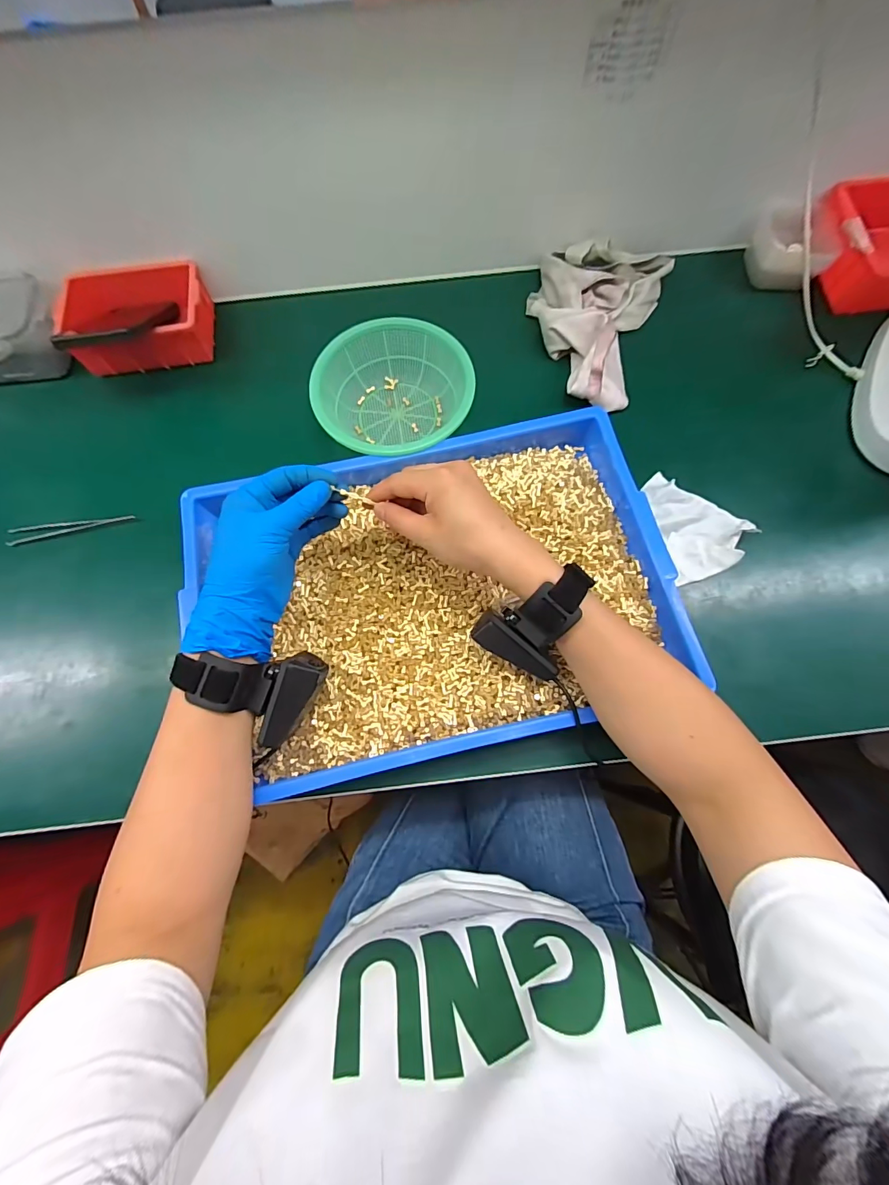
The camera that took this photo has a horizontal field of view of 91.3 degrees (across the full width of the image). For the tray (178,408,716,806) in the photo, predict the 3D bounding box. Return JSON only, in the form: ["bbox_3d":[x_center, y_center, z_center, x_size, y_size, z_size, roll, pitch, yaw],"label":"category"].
[{"bbox_3d":[-0.011,-0.002,0.399,0.416,0.048,0.285,-13,73,-3],"label":"tray"}]

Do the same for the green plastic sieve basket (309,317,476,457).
[{"bbox_3d":[-0.053,-0.206,0.459,0.152,0.055,0.148,0,73,1],"label":"green plastic sieve basket"}]

